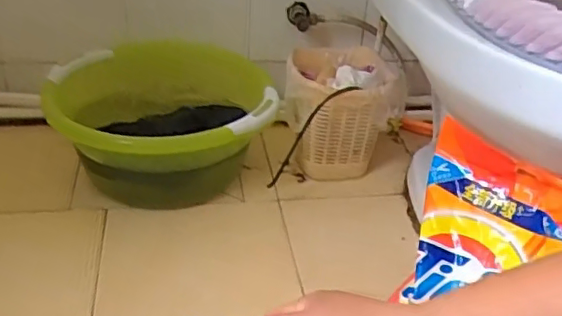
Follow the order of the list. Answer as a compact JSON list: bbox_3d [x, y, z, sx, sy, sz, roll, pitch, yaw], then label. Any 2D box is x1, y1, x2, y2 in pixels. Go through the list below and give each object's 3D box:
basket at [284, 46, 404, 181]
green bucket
[{"bbox_3d":[0.106,-0.078,1.150,0.196,0.212,0.189,2,32,-3],"label":"basket"},{"bbox_3d":[-0.223,-0.049,1.094,0.396,0.197,0.345,4,32,0],"label":"green bucket"}]

